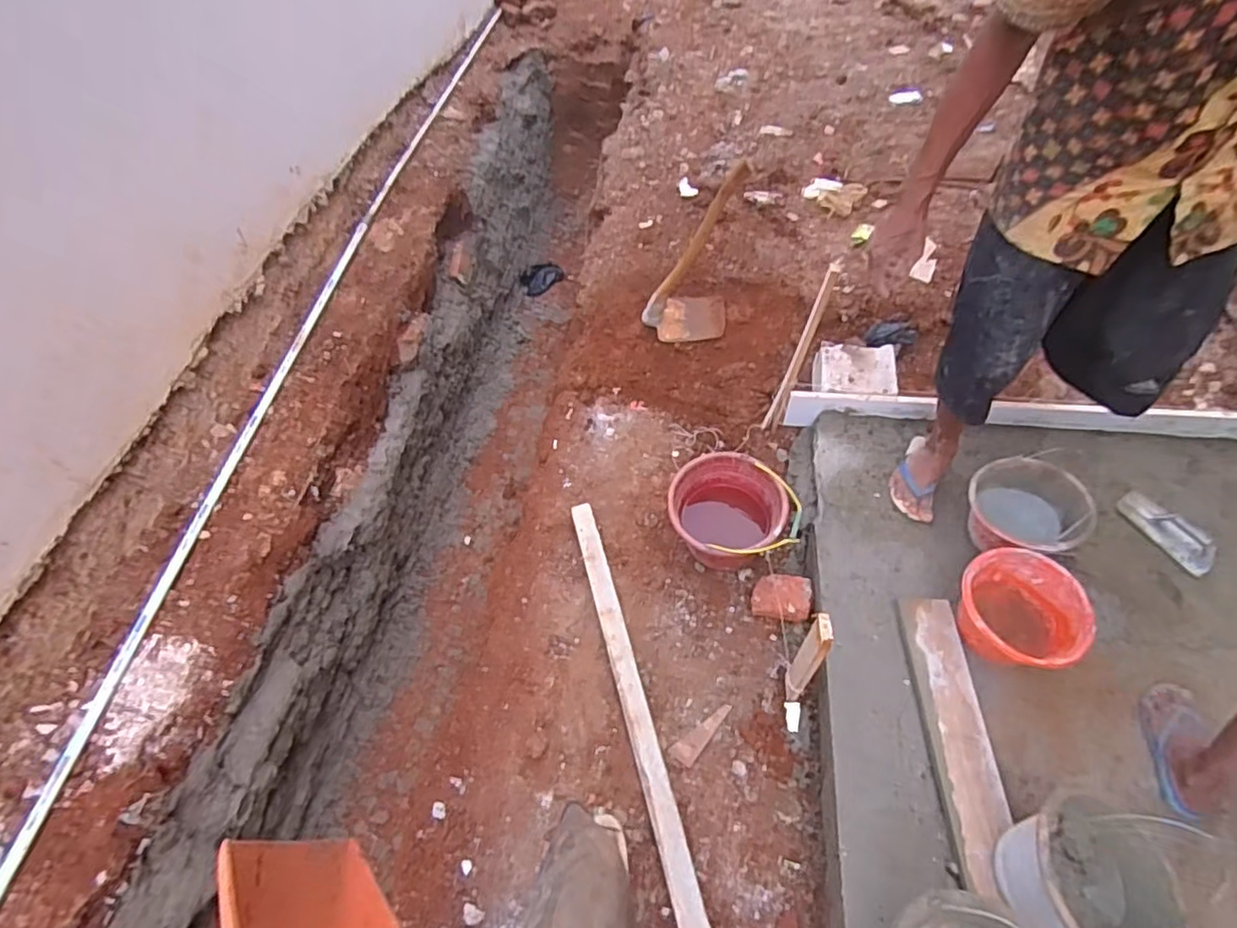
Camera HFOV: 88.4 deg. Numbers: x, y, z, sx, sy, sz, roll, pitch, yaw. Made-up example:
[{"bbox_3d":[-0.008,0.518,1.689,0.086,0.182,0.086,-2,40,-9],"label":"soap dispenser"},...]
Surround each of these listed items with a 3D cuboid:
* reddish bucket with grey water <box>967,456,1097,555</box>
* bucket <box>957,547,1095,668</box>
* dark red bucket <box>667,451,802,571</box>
[{"bbox_3d":[0.912,0.118,1.457,0.227,0.163,0.239,0,54,-1],"label":"reddish bucket with grey water"},{"bbox_3d":[0.821,0.309,1.311,0.235,0.142,0.225,0,54,-1],"label":"bucket"},{"bbox_3d":[0.278,0.135,1.614,0.287,0.203,0.276,0,54,-1],"label":"dark red bucket"}]

